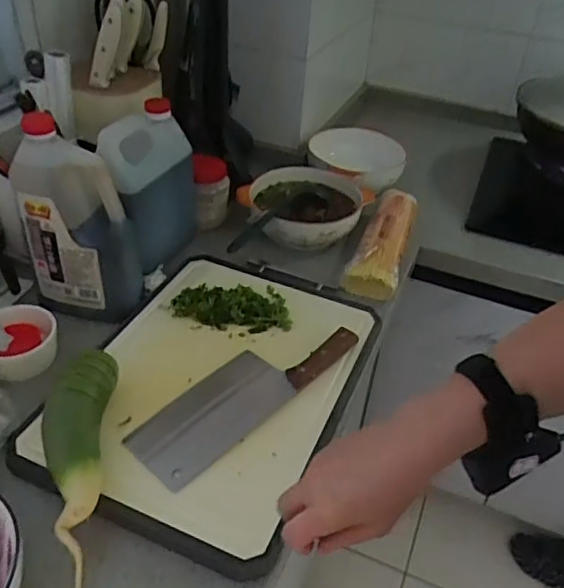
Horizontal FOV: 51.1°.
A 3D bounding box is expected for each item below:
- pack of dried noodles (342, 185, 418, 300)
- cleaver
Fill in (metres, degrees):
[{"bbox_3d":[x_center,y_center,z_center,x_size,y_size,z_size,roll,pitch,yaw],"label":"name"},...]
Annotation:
[{"bbox_3d":[0.167,-0.094,0.933,0.077,0.039,0.237,17,55,14],"label":"pack of dried noodles"},{"bbox_3d":[-0.042,0.109,0.699,0.097,0.027,0.294,33,47,30],"label":"cleaver"}]

